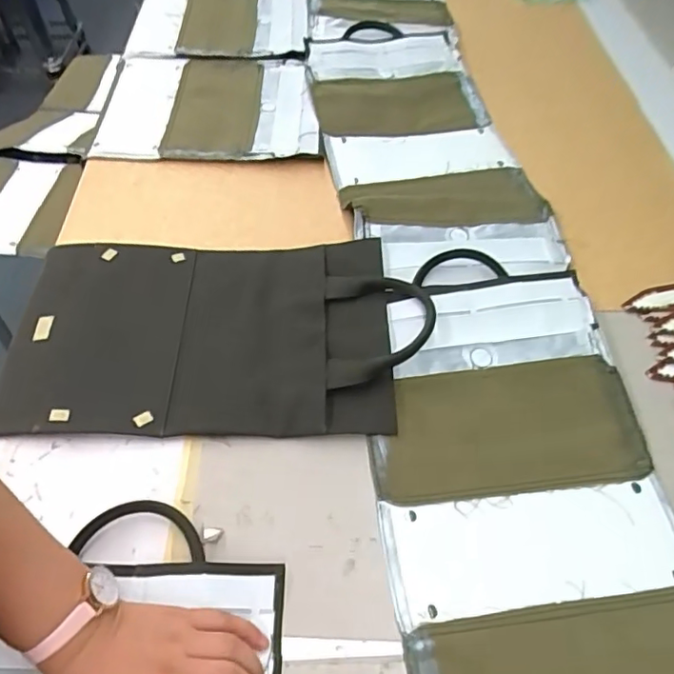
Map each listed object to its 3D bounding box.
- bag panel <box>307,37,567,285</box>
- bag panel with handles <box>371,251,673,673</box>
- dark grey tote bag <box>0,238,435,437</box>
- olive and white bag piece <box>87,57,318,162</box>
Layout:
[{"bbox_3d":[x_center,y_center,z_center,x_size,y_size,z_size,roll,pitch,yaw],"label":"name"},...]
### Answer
[{"bbox_3d":[0.107,-0.273,0.759,0.246,0.044,0.528,-6,56,-10],"label":"bag panel"},{"bbox_3d":[0.167,0.171,0.439,0.237,0.035,0.544,-4,54,-5],"label":"bag panel with handles"},{"bbox_3d":[-0.114,-0.008,0.557,0.393,0.024,0.221,0,54,-3],"label":"dark grey tote bag"},{"bbox_3d":[-0.183,-0.326,0.808,0.296,0.040,0.246,0,54,-2],"label":"olive and white bag piece"}]

